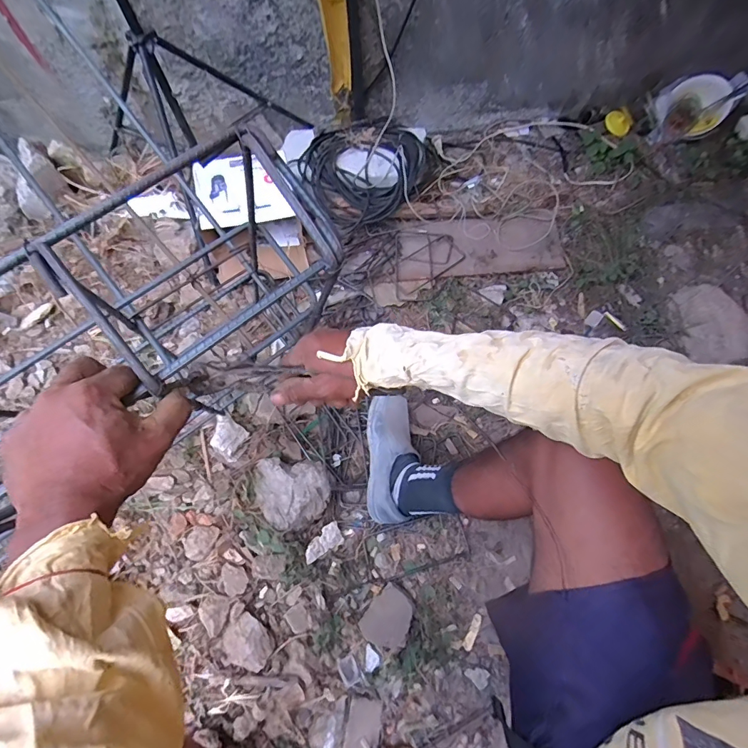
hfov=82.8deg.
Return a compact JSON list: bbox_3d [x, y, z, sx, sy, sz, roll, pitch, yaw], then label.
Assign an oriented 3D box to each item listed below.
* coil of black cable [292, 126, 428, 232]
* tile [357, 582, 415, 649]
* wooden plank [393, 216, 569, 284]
[{"bbox_3d":[-0.038,-0.547,1.131,0.314,0.092,0.315,-1,63,1],"label":"coil of black cable"},{"bbox_3d":[0.028,0.440,0.763,0.081,0.014,0.096,36,69,17],"label":"tile"},{"bbox_3d":[0.262,-0.327,1.085,0.417,0.015,0.169,-5,70,2],"label":"wooden plank"}]

